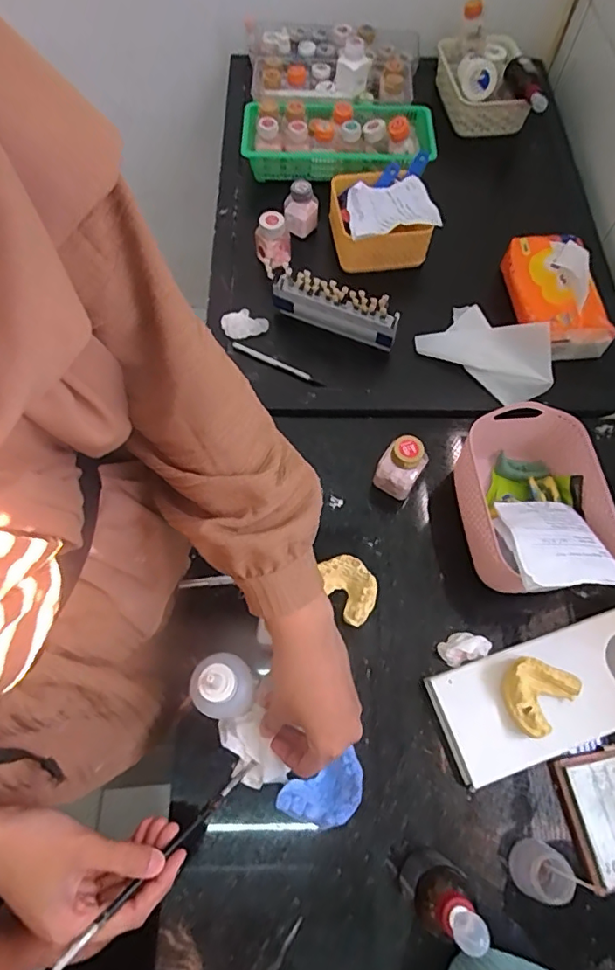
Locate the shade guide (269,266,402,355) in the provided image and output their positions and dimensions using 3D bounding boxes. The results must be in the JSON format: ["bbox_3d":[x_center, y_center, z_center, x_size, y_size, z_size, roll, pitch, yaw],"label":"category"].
[{"bbox_3d":[0.032,-0.236,0.685,0.178,0.077,0.014,21,67,7],"label":"shade guide"}]

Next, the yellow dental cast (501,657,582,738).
[{"bbox_3d":[0.191,0.172,0.444,0.062,0.029,0.051,-34,71,-16],"label":"yellow dental cast"}]

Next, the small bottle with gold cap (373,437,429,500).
[{"bbox_3d":[0.094,-0.018,0.532,0.040,0.072,0.037,31,69,11],"label":"small bottle with gold cap"}]

